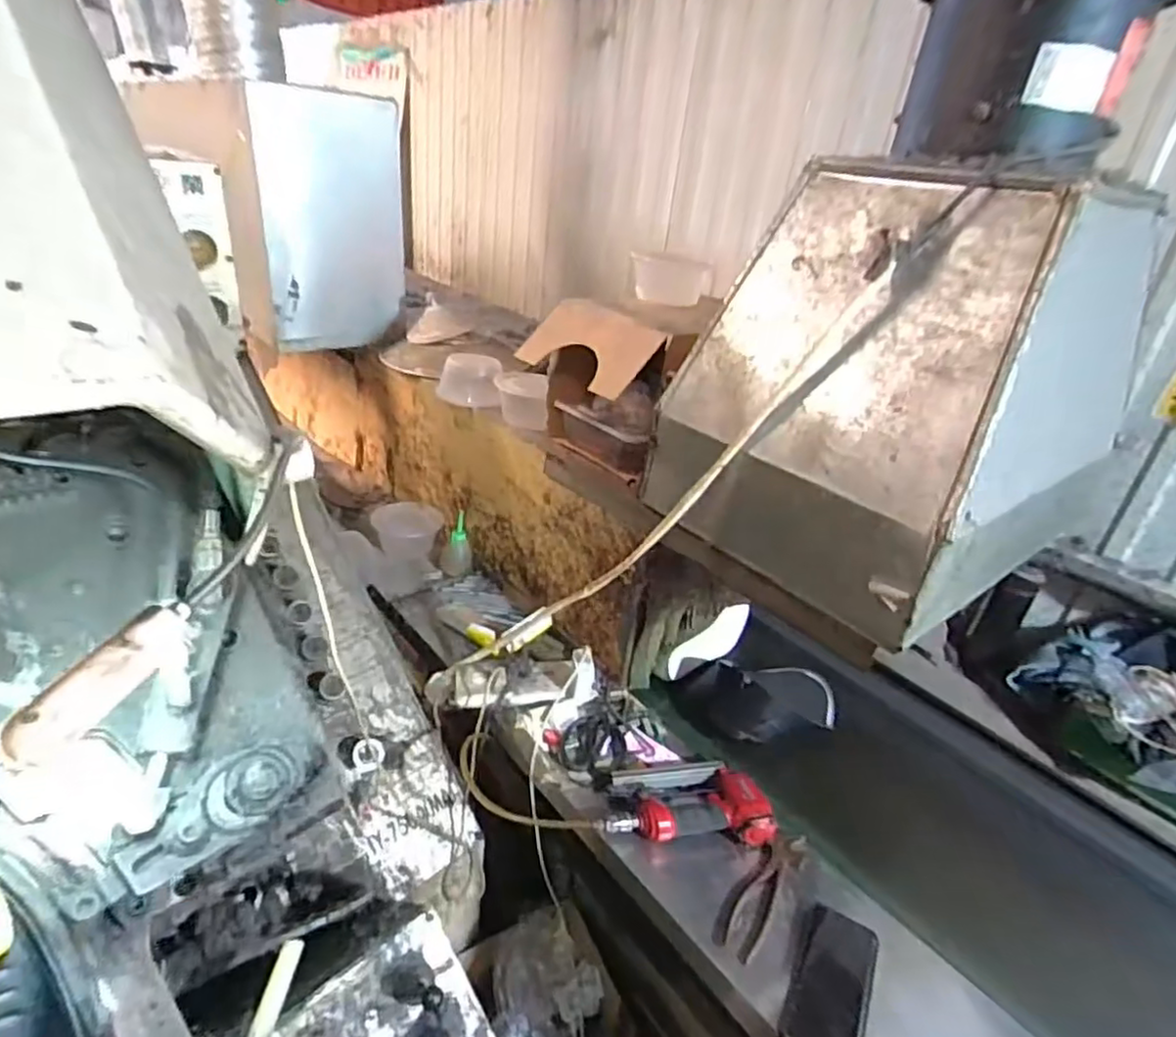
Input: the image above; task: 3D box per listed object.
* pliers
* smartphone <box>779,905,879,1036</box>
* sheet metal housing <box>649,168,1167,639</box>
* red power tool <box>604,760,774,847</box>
[{"bbox_3d":[0.189,0.400,0.716,0.046,0.017,0.153,26,34,31],"label":"pliers"},{"bbox_3d":[0.235,0.447,0.635,0.068,0.007,0.135,11,31,27],"label":"smartphone"},{"bbox_3d":[0.377,-0.165,0.778,0.439,0.409,0.388,-17,37,-37],"label":"sheet metal housing"},{"bbox_3d":[0.120,0.334,0.791,0.191,0.040,0.105,5,29,-4],"label":"red power tool"}]

